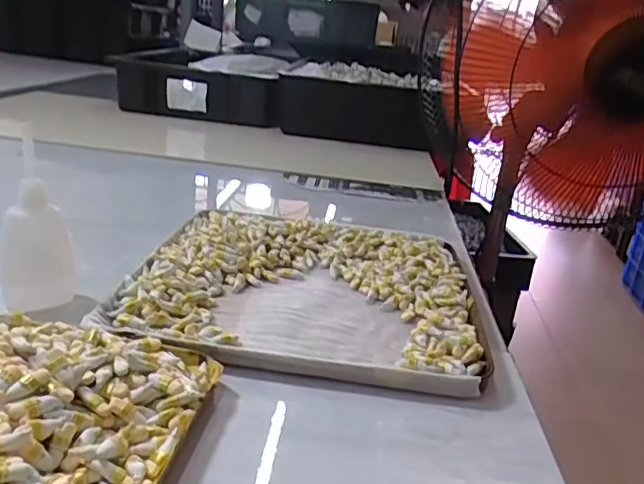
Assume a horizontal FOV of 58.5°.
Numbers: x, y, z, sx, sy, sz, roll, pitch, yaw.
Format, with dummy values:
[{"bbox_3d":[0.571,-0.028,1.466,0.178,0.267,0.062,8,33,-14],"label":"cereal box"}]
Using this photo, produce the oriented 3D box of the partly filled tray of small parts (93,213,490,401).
[{"bbox_3d":[-0.009,0.031,0.434,0.244,0.027,0.227,7,19,2],"label":"partly filled tray of small parts"}]

